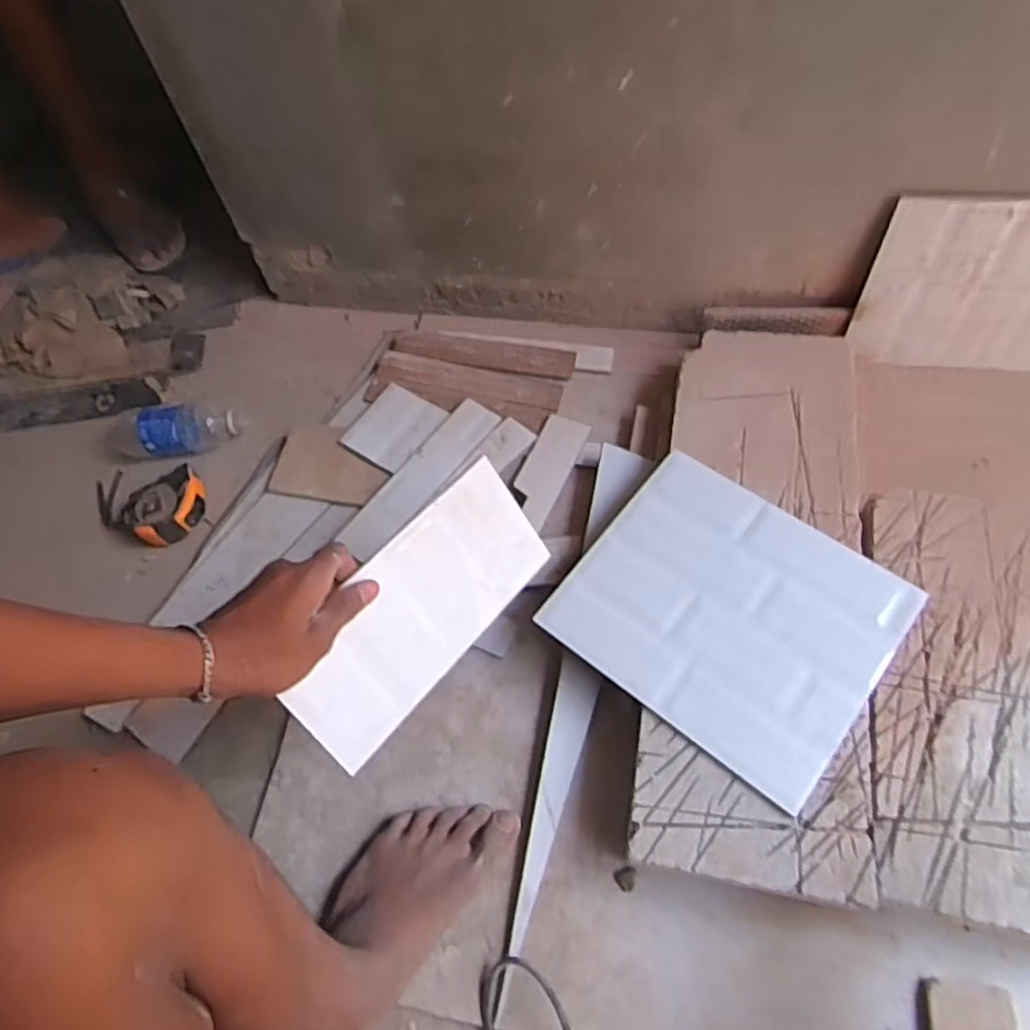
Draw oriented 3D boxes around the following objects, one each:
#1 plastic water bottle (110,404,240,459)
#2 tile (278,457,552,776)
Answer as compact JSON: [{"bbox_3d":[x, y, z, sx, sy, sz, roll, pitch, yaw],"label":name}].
[{"bbox_3d":[-0.442,-0.102,0.880,0.175,0.053,0.053,-1,62,3],"label":"plastic water bottle"},{"bbox_3d":[-0.074,0.073,0.548,0.244,0.012,0.114,-45,110,-25],"label":"tile"}]

